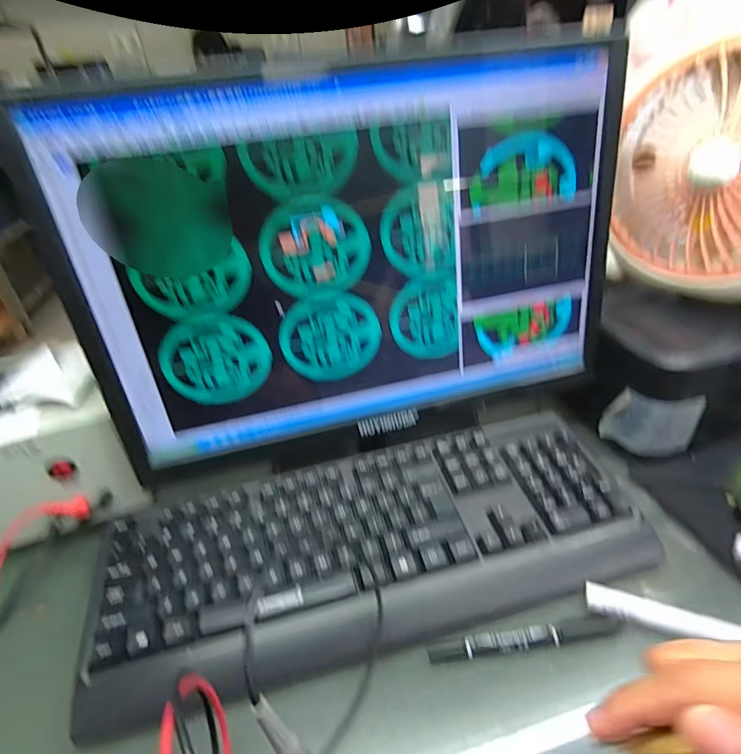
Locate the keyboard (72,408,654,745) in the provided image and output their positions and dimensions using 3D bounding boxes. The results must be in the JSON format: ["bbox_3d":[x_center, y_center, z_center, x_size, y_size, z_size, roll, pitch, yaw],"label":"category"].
[{"bbox_3d":[0.004,0.131,0.372,0.423,0.040,0.150,-11,34,-9],"label":"keyboard"}]

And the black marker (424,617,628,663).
[{"bbox_3d":[0.109,0.184,0.316,0.134,0.011,0.013,-7,34,-4],"label":"black marker"}]

